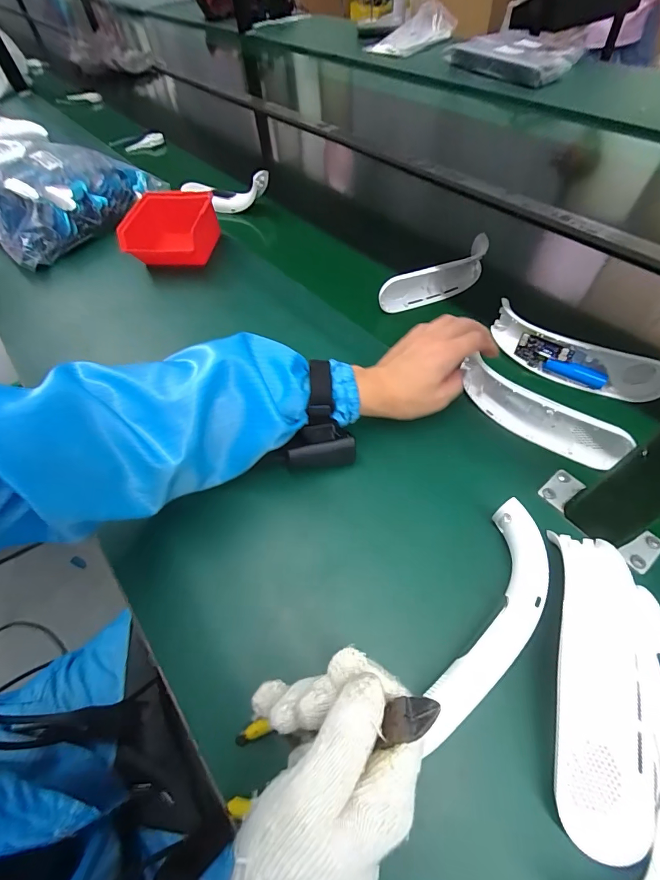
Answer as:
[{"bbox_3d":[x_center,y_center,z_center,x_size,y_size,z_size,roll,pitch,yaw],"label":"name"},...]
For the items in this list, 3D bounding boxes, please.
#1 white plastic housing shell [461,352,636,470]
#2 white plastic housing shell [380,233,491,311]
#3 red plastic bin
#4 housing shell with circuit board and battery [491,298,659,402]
[{"bbox_3d":[0.212,-0.035,0.396,0.174,0.052,0.042,37,64,26],"label":"white plastic housing shell"},{"bbox_3d":[0.151,-0.226,0.527,0.181,0.059,0.035,-29,55,-17],"label":"white plastic housing shell"},{"bbox_3d":[-0.257,-0.342,0.611,0.134,0.065,0.134,1,52,6],"label":"red plastic bin"},{"bbox_3d":[0.278,-0.097,0.432,0.192,0.052,0.044,35,62,27],"label":"housing shell with circuit board and battery"}]

